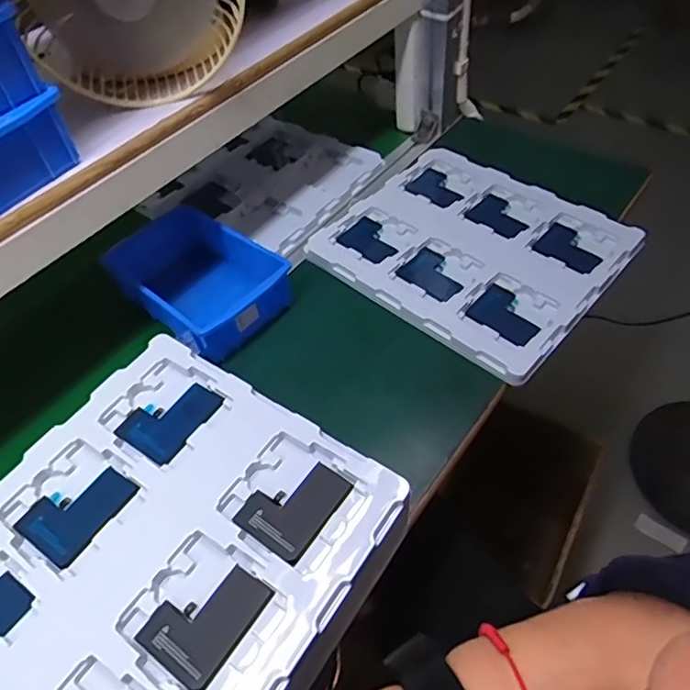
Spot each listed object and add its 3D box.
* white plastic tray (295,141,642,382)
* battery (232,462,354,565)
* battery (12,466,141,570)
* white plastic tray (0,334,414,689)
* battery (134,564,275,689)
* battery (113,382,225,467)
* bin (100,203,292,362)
[{"bbox_3d":[0.153,-0.123,0.690,0.313,0.015,0.266,34,63,28],"label":"white plastic tray"},{"bbox_3d":[-0.039,0.122,0.433,0.059,0.007,0.075,26,58,25],"label":"battery"},{"bbox_3d":[-0.209,0.128,0.440,0.060,0.007,0.075,25,58,24],"label":"battery"},{"bbox_3d":[-0.149,0.157,0.408,0.278,0.018,0.311,27,60,24],"label":"white plastic tray"},{"bbox_3d":[-0.096,0.186,0.386,0.059,0.008,0.075,26,58,25],"label":"battery"},{"bbox_3d":[-0.152,0.062,0.489,0.060,0.004,0.076,25,58,24],"label":"battery"},{"bbox_3d":[-0.171,-0.078,0.658,0.207,0.060,0.127,35,63,28],"label":"bin"}]

